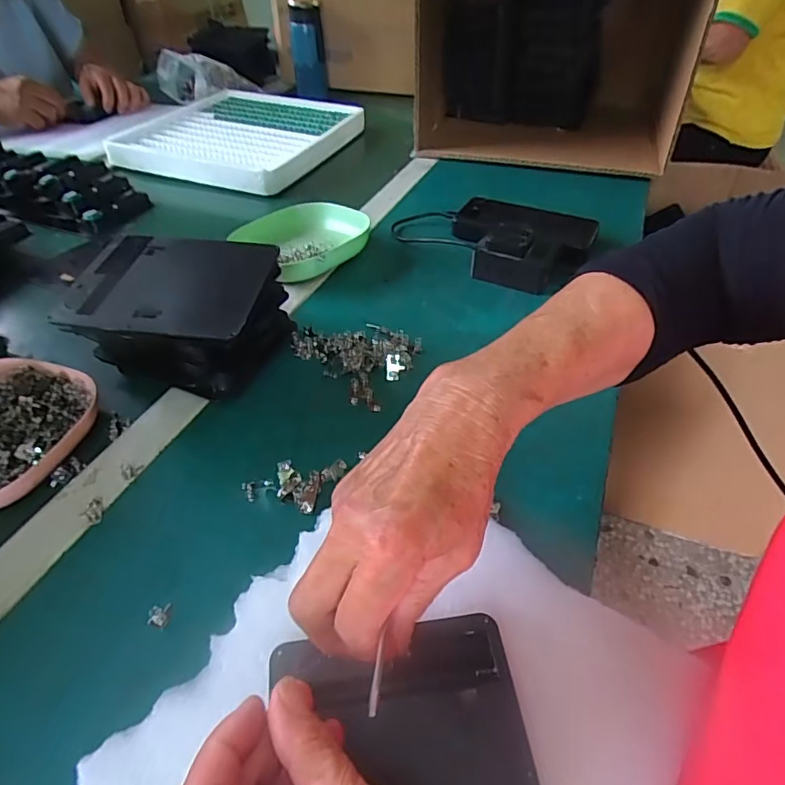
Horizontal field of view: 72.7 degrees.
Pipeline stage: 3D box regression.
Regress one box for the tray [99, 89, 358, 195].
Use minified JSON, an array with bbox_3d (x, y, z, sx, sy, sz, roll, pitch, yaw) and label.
[{"bbox_3d":[-0.230,-0.405,0.824,0.280,0.024,0.304,16,45,11],"label":"tray"}]

